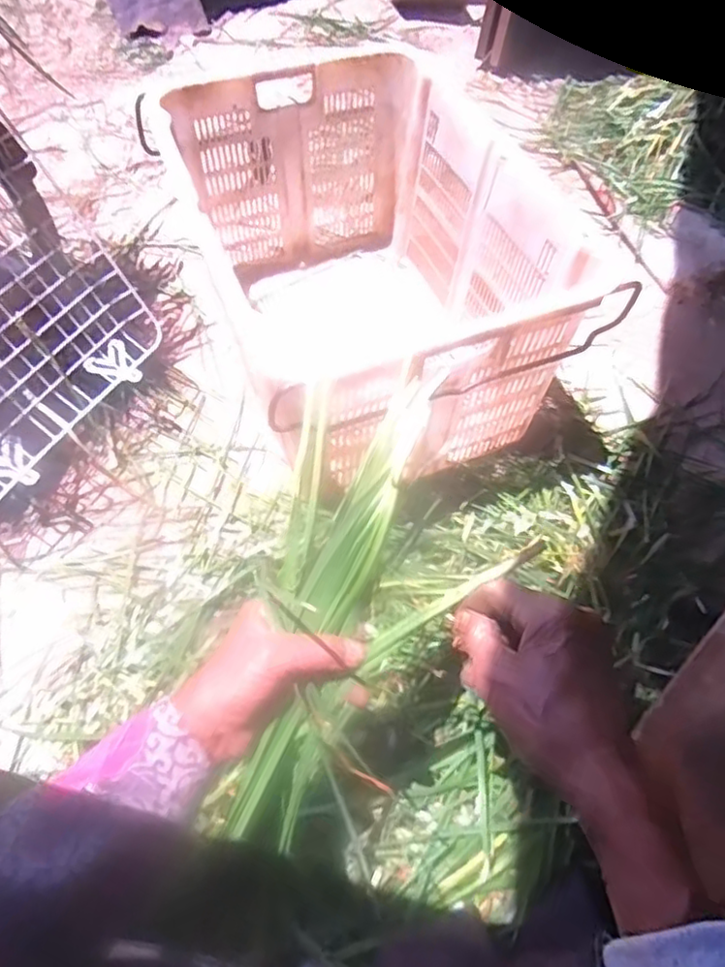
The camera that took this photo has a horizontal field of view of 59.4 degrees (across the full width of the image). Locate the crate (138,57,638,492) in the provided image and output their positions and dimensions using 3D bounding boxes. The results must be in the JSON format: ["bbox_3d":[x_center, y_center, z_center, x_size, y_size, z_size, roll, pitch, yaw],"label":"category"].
[{"bbox_3d":[-0.003,-0.342,1.059,0.465,0.368,0.698,-17,58,-12],"label":"crate"}]

